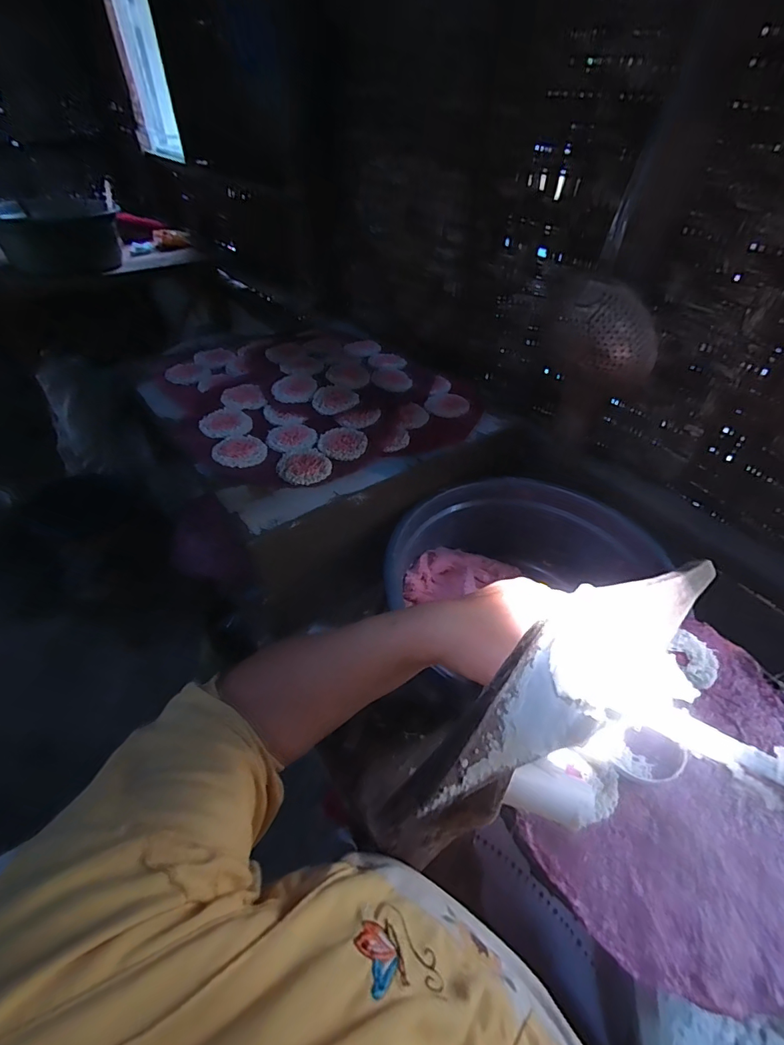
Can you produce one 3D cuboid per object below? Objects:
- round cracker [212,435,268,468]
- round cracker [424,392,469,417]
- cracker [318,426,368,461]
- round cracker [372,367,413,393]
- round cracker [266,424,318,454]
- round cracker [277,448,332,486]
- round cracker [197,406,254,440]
[{"bbox_3d":[-0.237,-0.114,0.685,0.078,0.010,0.074,2,44,-1],"label":"round cracker"},{"bbox_3d":[0.103,-0.219,0.816,0.073,0.004,0.090,31,50,26],"label":"round cracker"},{"bbox_3d":[-0.081,-0.130,0.711,0.079,0.006,0.077,2,44,-1],"label":"cracker"},{"bbox_3d":[0.001,-0.278,0.852,0.075,0.013,0.085,0,44,-3],"label":"round cracker"},{"bbox_3d":[-0.165,-0.140,0.723,0.079,0.004,0.082,2,44,-1],"label":"round cracker"},{"bbox_3d":[-0.133,-0.086,0.667,0.075,0.008,0.079,2,44,-1],"label":"round cracker"},{"bbox_3d":[-0.279,-0.166,0.738,0.081,0.008,0.081,2,44,-1],"label":"round cracker"}]

